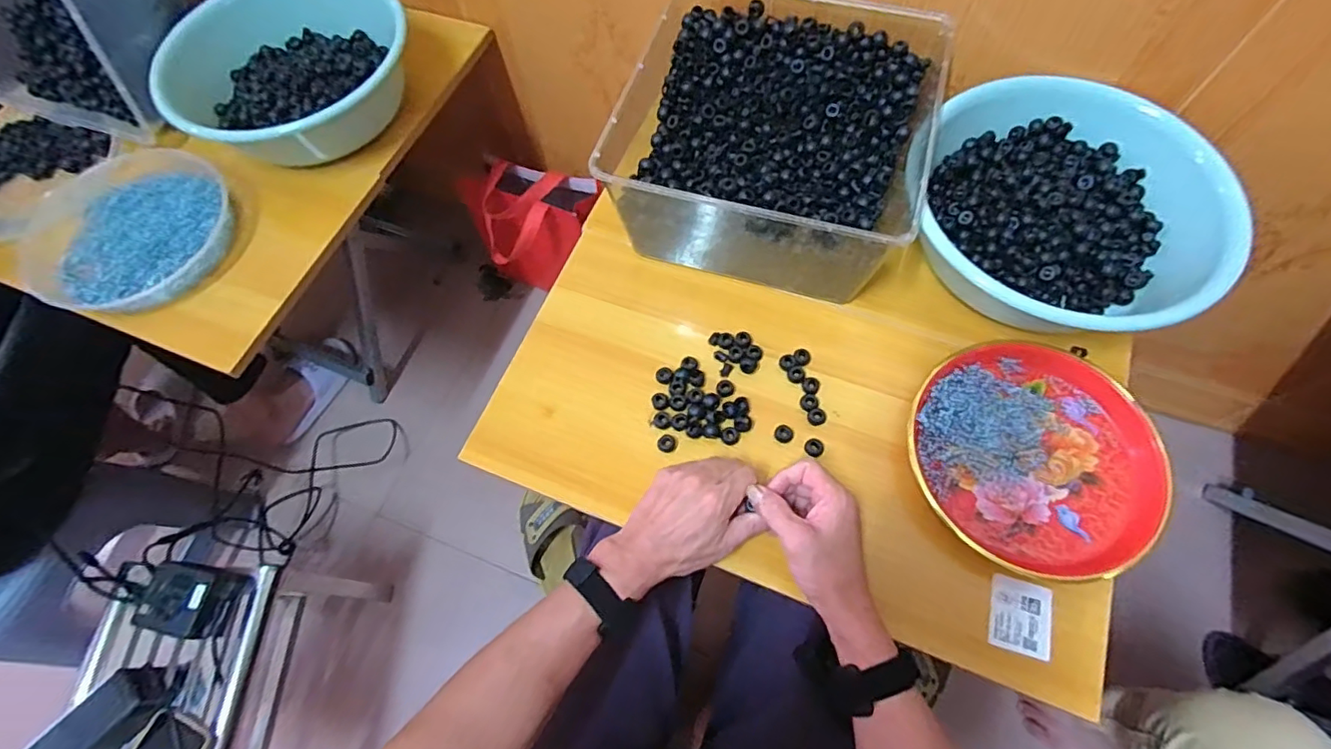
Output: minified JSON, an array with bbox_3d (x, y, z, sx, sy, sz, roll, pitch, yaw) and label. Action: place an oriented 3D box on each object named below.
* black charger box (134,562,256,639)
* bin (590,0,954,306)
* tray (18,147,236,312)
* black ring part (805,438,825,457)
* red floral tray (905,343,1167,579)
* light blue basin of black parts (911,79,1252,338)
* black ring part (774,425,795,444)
[{"bbox_3d":[-0.569,0.268,0.685,0.084,0.058,0.079,9,67,7],"label":"black charger box"},{"bbox_3d":[0.118,-0.256,0.624,0.297,0.128,0.291,14,68,9],"label":"bin"},{"bbox_3d":[-0.656,-0.179,0.694,0.263,0.035,0.217,23,70,13],"label":"tray"},{"bbox_3d":[0.144,0.071,0.556,0.017,0.005,0.018,-1,66,3],"label":"black ring part"},{"bbox_3d":[0.341,0.067,0.538,0.207,0.040,0.221,23,70,12],"label":"red floral tray"},{"bbox_3d":[0.404,-0.172,0.579,0.234,0.109,0.262,2,67,4],"label":"light blue basin of black parts"},{"bbox_3d":[0.117,0.058,0.563,0.019,0.004,0.017,22,69,12],"label":"black ring part"}]

